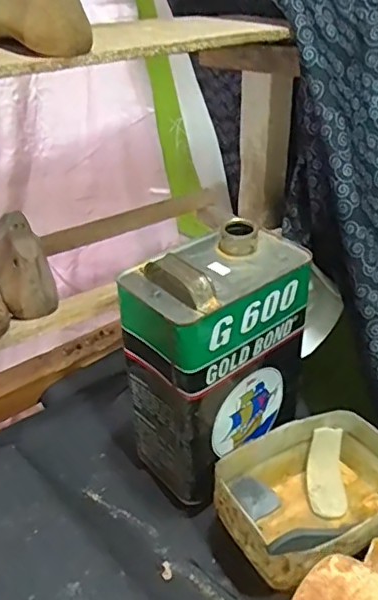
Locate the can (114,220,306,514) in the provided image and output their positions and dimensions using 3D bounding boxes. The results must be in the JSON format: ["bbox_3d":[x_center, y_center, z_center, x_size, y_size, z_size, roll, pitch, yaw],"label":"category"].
[{"bbox_3d":[0.025,0.068,0.582,0.163,0.251,0.110,-25,39,-37],"label":"can"}]

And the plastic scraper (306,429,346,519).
[{"bbox_3d":[0.142,0.179,0.590,0.036,0.013,0.090,5,59,6],"label":"plastic scraper"}]

